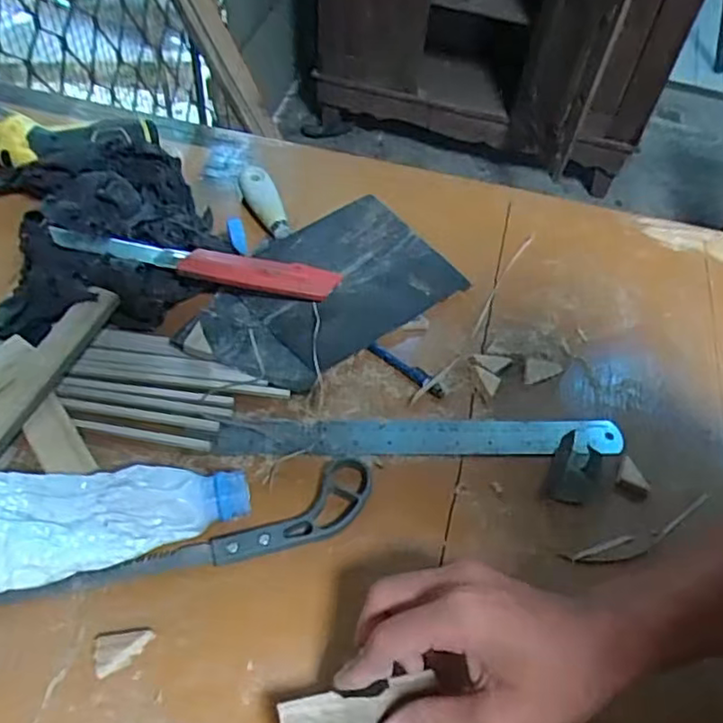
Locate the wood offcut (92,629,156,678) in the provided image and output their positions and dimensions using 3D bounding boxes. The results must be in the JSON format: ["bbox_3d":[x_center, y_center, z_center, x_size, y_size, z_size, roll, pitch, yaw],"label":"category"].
[{"bbox_3d":[-0.136,0.163,0.364,0.032,0.009,0.020,-20,57,-20],"label":"wood offcut"}]

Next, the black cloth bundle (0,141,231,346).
[{"bbox_3d":[-0.224,-0.119,0.546,0.196,0.063,0.214,-13,55,-15],"label":"black cloth bundle"}]

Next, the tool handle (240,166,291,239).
[{"bbox_3d":[-0.092,-0.151,0.612,0.029,0.025,0.097,-16,55,-17],"label":"tool handle"}]

